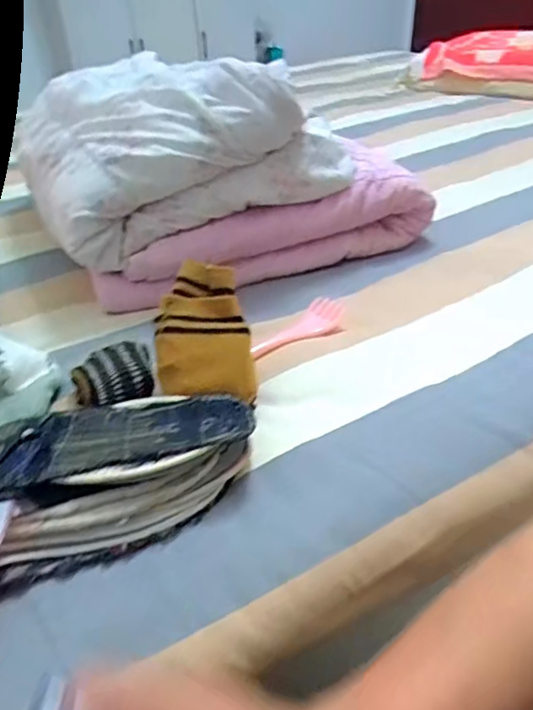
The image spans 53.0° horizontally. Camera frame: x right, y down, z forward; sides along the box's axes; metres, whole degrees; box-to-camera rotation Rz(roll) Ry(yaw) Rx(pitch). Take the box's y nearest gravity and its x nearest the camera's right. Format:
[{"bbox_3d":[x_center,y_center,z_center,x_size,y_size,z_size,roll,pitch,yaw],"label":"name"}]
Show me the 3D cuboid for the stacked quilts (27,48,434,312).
[{"bbox_3d":[-0.071,-0.244,0.684,0.446,0.210,0.308,-16,37,-17],"label":"stacked quilts"}]

